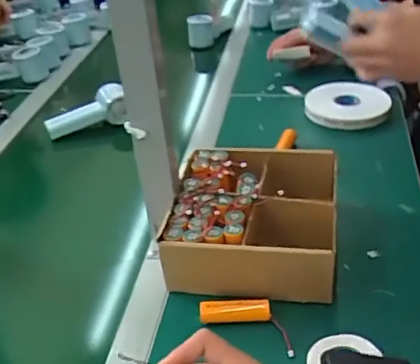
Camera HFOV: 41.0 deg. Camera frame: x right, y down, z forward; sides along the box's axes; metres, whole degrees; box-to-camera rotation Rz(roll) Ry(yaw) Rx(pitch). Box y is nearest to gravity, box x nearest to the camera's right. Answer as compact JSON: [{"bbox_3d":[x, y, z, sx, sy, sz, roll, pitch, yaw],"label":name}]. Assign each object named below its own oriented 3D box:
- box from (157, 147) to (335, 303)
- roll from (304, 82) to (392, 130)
[{"bbox_3d":[0.053,0.042,0.655,0.186,0.073,0.206,2,35,10],"label":"box"},{"bbox_3d":[0.231,-0.130,0.942,0.136,0.018,0.133,-1,35,6],"label":"roll"}]

